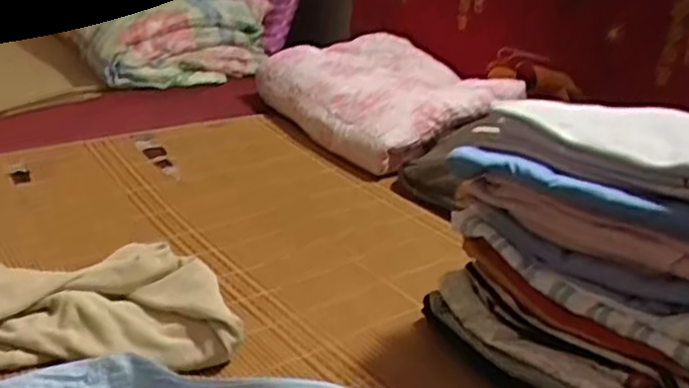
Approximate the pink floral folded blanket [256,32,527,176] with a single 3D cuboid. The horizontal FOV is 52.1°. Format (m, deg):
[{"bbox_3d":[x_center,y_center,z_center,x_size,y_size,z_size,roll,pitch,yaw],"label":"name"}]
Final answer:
[{"bbox_3d":[0.081,-0.188,1.414,0.353,0.157,0.442,-10,27,-28],"label":"pink floral folded blanket"}]

